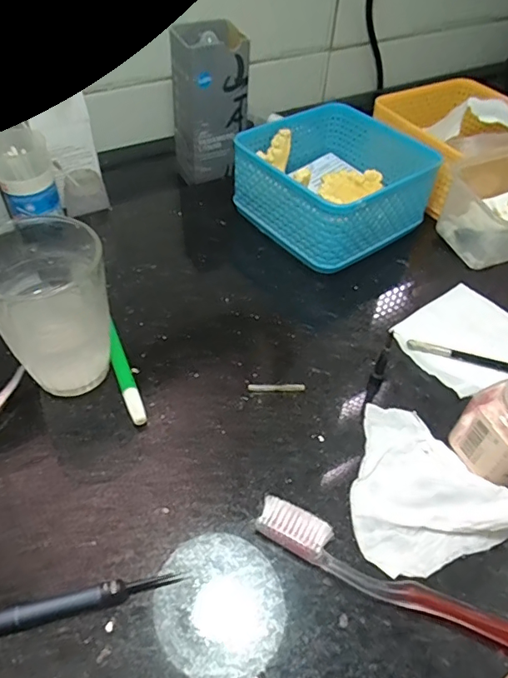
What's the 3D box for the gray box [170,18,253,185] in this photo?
[{"bbox_3d":[-0.040,-0.210,0.456,0.059,0.118,0.054,-18,51,-18],"label":"gray box"}]

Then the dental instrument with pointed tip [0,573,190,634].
[{"bbox_3d":[-0.111,0.126,0.222,0.157,0.009,0.010,-10,49,-12],"label":"dental instrument with pointed tip"}]

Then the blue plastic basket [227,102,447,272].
[{"bbox_3d":[0.066,-0.134,0.431,0.133,0.065,0.136,-34,58,-29],"label":"blue plastic basket"}]

